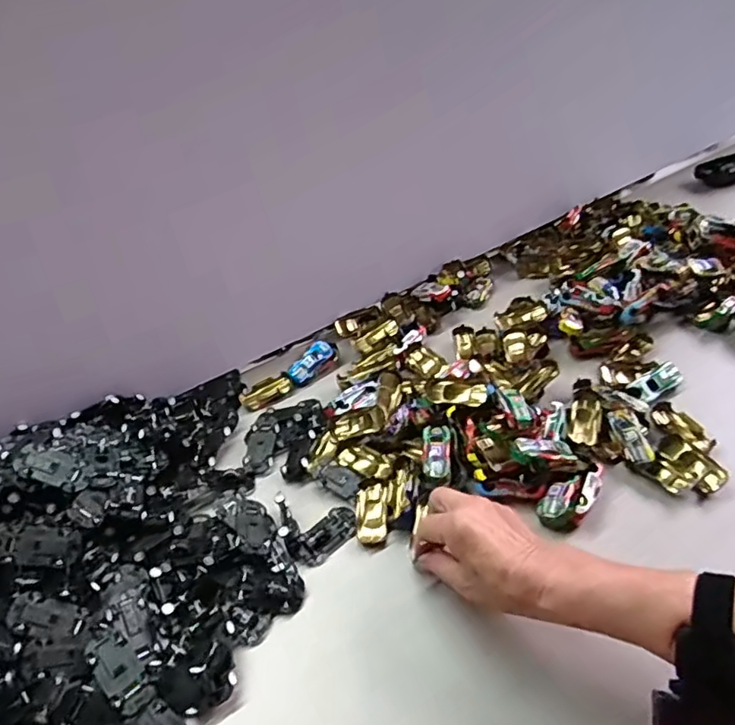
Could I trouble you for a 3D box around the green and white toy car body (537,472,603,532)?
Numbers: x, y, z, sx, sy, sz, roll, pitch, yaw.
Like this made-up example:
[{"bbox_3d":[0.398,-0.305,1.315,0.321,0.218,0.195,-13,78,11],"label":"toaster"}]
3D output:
[{"bbox_3d":[0.181,0.122,0.521,0.063,0.023,0.040,-35,51,-28],"label":"green and white toy car body"}]

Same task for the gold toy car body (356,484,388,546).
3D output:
[{"bbox_3d":[0.005,0.145,0.549,0.027,0.016,0.058,-5,41,5],"label":"gold toy car body"}]

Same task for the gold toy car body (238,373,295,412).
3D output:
[{"bbox_3d":[-0.121,0.035,0.697,0.063,0.018,0.025,-22,42,-15],"label":"gold toy car body"}]

